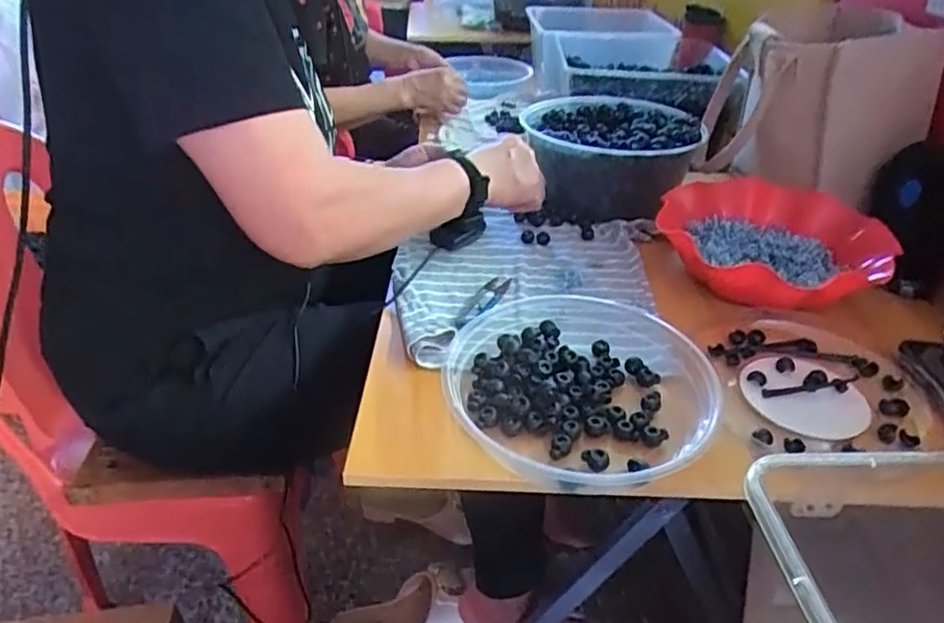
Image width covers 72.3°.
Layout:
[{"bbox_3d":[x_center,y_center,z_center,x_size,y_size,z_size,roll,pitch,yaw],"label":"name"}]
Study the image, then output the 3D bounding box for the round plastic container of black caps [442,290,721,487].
[{"bbox_3d":[0.085,0.048,0.520,0.204,0.032,0.232,9,35,12],"label":"round plastic container of black caps"}]

